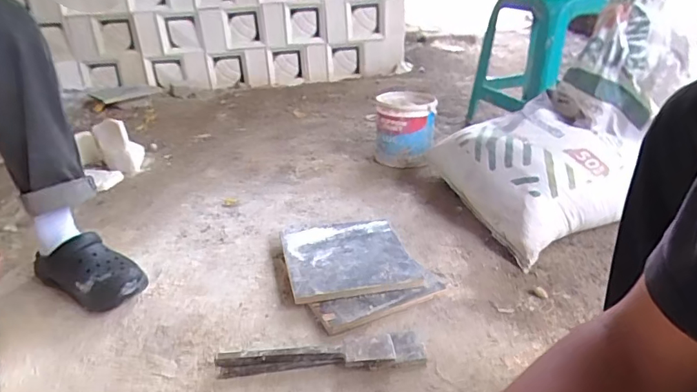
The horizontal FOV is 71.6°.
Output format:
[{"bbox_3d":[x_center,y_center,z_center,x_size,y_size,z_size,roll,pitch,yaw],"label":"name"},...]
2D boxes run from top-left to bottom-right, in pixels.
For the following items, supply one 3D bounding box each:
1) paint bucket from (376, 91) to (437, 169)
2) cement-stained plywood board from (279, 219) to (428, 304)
[{"bbox_3d":[0.184,-0.207,1.566,0.181,0.228,0.181,0,29,0],"label":"paint bucket"},{"bbox_3d":[-0.004,0.121,1.024,0.258,0.016,0.270,-4,28,-14],"label":"cement-stained plywood board"}]

